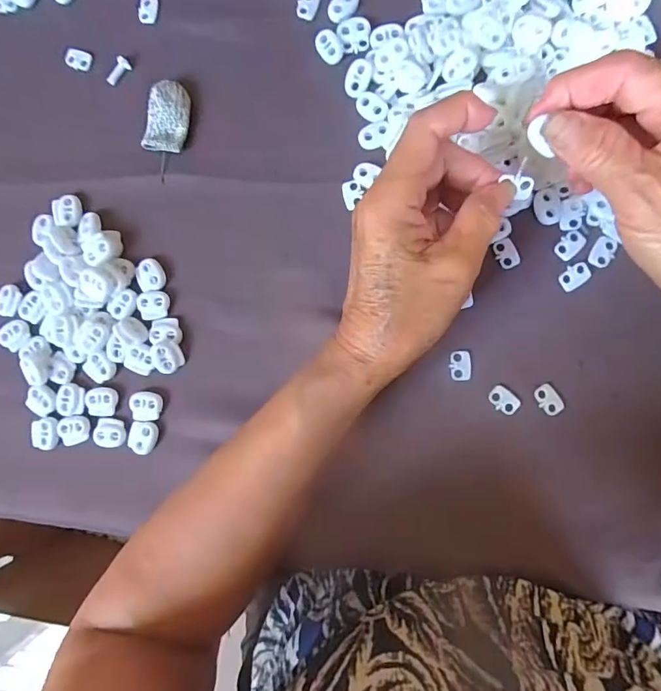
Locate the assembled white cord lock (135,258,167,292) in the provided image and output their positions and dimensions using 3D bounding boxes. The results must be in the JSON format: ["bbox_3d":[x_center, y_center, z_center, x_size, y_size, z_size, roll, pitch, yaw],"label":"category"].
[{"bbox_3d":[-0.123,-0.048,0.324,0.022,0.008,0.022,0,86,3],"label":"assembled white cord lock"}]

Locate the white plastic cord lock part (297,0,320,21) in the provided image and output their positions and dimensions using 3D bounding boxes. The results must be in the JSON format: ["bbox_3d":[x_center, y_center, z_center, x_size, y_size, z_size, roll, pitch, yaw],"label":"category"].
[{"bbox_3d":[-0.015,-0.228,0.318,0.014,0.004,0.020,16,90,7],"label":"white plastic cord lock part"}]

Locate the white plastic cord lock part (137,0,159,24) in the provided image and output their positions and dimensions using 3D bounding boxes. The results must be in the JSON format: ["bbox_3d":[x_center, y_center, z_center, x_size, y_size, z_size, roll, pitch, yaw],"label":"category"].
[{"bbox_3d":[-0.128,-0.235,0.330,0.013,0.004,0.021,5,89,7],"label":"white plastic cord lock part"}]

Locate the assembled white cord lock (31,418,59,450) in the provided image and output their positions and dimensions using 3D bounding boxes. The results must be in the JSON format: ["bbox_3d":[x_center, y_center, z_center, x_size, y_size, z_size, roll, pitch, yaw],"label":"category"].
[{"bbox_3d":[-0.195,0.061,0.323,0.018,0.005,0.022,-11,87,6],"label":"assembled white cord lock"}]

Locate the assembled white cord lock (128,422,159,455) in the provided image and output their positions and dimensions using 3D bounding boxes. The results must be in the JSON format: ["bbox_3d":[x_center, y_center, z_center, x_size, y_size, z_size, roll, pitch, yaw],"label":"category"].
[{"bbox_3d":[-0.126,0.062,0.317,0.018,0.005,0.021,11,90,7],"label":"assembled white cord lock"}]

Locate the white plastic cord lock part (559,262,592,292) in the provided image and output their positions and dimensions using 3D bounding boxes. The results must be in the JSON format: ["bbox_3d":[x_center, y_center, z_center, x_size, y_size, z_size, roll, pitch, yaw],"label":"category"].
[{"bbox_3d":[0.151,-0.043,0.293,0.019,0.004,0.014,-33,85,5],"label":"white plastic cord lock part"}]

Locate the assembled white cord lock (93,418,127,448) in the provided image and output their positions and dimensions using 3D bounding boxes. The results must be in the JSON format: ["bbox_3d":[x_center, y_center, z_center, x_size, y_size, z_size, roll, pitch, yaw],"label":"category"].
[{"bbox_3d":[-0.149,0.059,0.318,0.022,0.005,0.019,7,89,7],"label":"assembled white cord lock"}]

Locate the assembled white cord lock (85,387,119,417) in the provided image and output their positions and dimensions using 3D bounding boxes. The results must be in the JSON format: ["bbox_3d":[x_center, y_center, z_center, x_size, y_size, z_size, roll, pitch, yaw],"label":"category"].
[{"bbox_3d":[-0.156,0.039,0.324,0.021,0.005,0.019,4,89,7],"label":"assembled white cord lock"}]

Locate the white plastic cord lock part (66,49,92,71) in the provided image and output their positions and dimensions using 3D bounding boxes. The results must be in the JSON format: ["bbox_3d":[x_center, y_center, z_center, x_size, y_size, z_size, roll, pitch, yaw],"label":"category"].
[{"bbox_3d":[-0.180,-0.203,0.336,0.018,0.004,0.014,16,90,7],"label":"white plastic cord lock part"}]

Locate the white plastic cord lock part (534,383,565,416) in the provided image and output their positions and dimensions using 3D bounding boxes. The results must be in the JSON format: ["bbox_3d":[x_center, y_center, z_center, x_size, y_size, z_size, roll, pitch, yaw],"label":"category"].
[{"bbox_3d":[0.134,0.034,0.291,0.013,0.004,0.019,-33,85,5],"label":"white plastic cord lock part"}]

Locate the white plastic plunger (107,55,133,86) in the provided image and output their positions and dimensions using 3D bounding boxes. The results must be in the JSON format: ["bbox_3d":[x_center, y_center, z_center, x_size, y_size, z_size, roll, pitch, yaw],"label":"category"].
[{"bbox_3d":[-0.149,-0.192,0.331,0.009,0.007,0.021,40,93,6],"label":"white plastic plunger"}]

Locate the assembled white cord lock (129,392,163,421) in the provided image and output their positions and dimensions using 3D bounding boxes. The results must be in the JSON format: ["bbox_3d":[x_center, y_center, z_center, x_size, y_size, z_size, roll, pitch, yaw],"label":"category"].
[{"bbox_3d":[-0.124,0.041,0.318,0.020,0.005,0.019,1,88,7],"label":"assembled white cord lock"}]

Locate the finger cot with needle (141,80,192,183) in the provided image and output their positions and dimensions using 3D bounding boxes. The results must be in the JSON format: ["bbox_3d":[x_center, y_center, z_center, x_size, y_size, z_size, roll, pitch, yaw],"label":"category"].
[{"bbox_3d":[-0.112,-0.147,0.323,0.029,0.010,0.061,9,89,7],"label":"finger cot with needle"}]

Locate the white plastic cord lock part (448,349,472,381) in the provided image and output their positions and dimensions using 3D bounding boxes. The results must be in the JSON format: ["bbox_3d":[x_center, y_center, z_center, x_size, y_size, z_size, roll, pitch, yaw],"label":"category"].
[{"bbox_3d":[0.082,0.012,0.299,0.014,0.004,0.019,-5,88,6],"label":"white plastic cord lock part"}]

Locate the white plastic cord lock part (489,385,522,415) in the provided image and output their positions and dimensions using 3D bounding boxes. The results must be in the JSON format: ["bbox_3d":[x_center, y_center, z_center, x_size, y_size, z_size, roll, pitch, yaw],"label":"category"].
[{"bbox_3d":[0.108,0.034,0.294,0.018,0.004,0.014,31,92,6],"label":"white plastic cord lock part"}]

